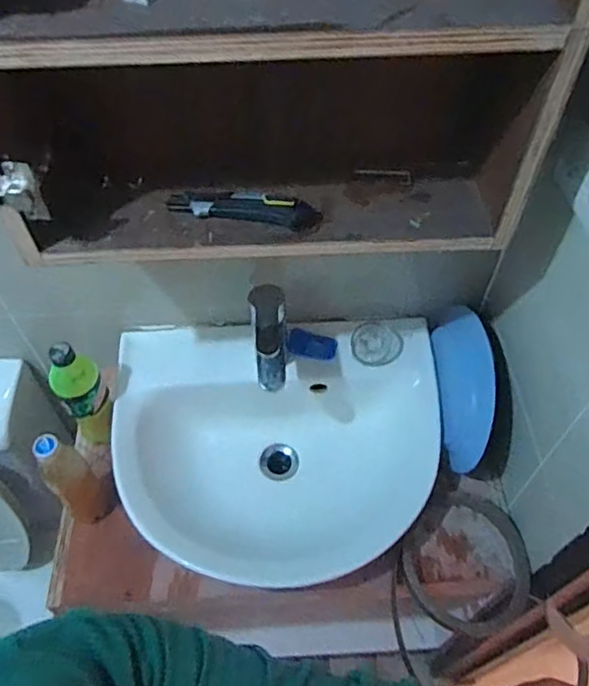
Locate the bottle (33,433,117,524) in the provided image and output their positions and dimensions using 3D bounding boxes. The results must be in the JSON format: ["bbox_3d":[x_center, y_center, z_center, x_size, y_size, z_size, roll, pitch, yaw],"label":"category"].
[{"bbox_3d":[-0.295,0.176,0.766,0.063,0.178,0.062,-32,59,-21],"label":"bottle"}]

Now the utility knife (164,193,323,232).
[{"bbox_3d":[-0.053,-0.142,0.601,0.160,0.018,0.029,10,54,8],"label":"utility knife"}]

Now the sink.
[{"bbox_3d":[-0.028,0.165,0.853,0.469,0.142,0.373,0,53,1],"label":"sink"}]

